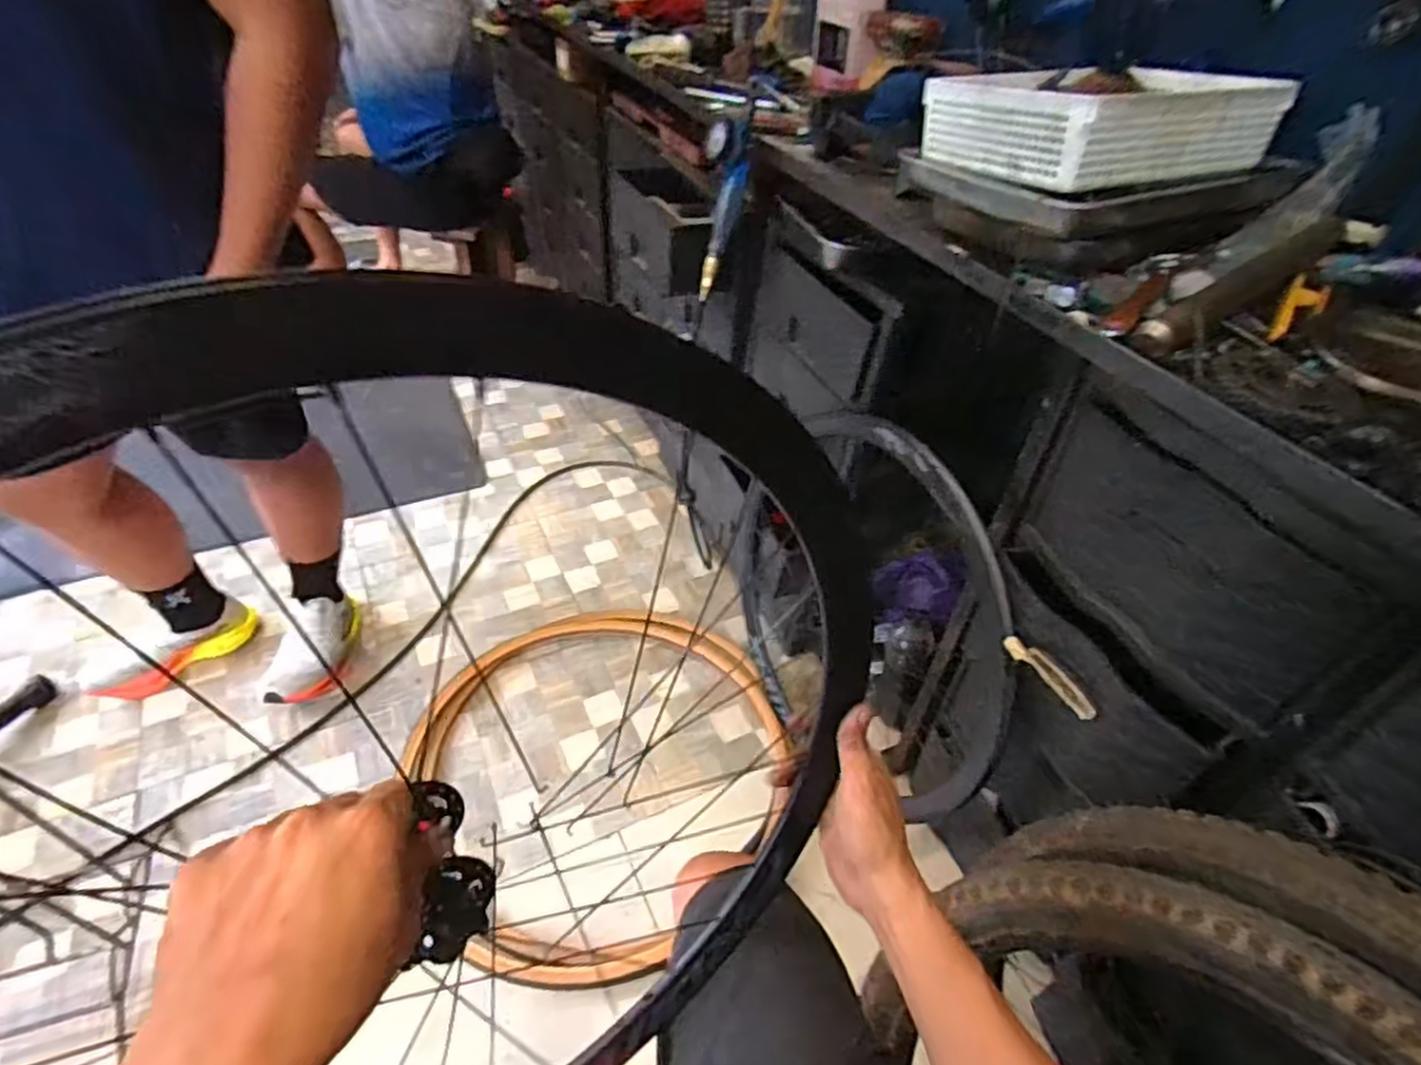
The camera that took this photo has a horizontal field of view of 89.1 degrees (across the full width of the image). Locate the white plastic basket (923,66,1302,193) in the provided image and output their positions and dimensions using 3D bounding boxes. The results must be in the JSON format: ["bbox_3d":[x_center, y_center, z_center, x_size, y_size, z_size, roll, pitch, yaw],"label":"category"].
[{"bbox_3d":[0.445,-0.482,0.835,0.320,0.089,0.244,-16,47,-20],"label":"white plastic basket"}]

